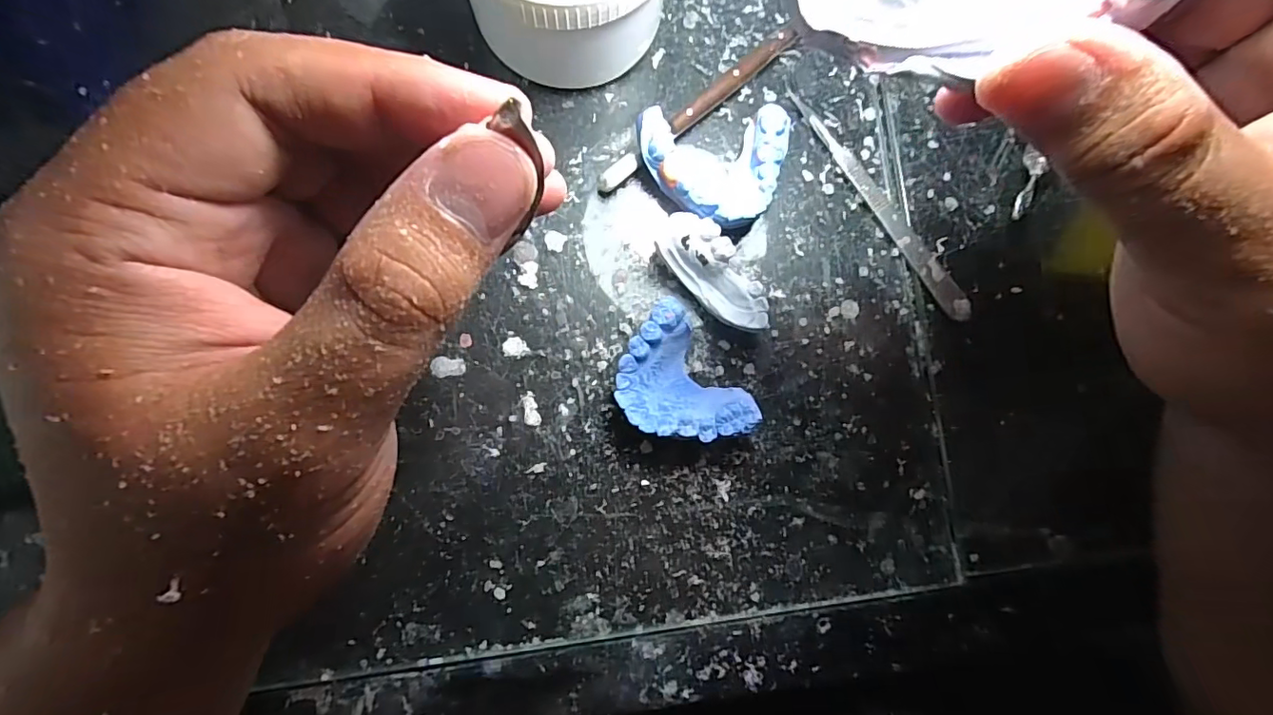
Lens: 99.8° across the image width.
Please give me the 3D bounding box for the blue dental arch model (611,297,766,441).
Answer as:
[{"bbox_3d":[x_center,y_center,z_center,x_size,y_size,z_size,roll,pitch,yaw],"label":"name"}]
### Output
[{"bbox_3d":[0.016,0.013,0.237,0.045,0.024,0.064,-36,88,-6],"label":"blue dental arch model"}]

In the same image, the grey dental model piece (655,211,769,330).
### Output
[{"bbox_3d":[0.035,-0.037,0.244,0.026,0.022,0.060,-40,88,-6],"label":"grey dental model piece"}]

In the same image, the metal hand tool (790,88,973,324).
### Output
[{"bbox_3d":[0.120,-0.074,0.261,0.012,0.005,0.132,-34,88,-6],"label":"metal hand tool"}]

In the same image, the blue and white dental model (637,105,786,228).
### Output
[{"bbox_3d":[0.037,-0.084,0.247,0.067,0.025,0.053,-6,85,-4],"label":"blue and white dental model"}]

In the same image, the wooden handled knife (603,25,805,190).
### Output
[{"bbox_3d":[0.031,-0.121,0.257,0.126,0.011,0.009,-41,88,-6],"label":"wooden handled knife"}]

